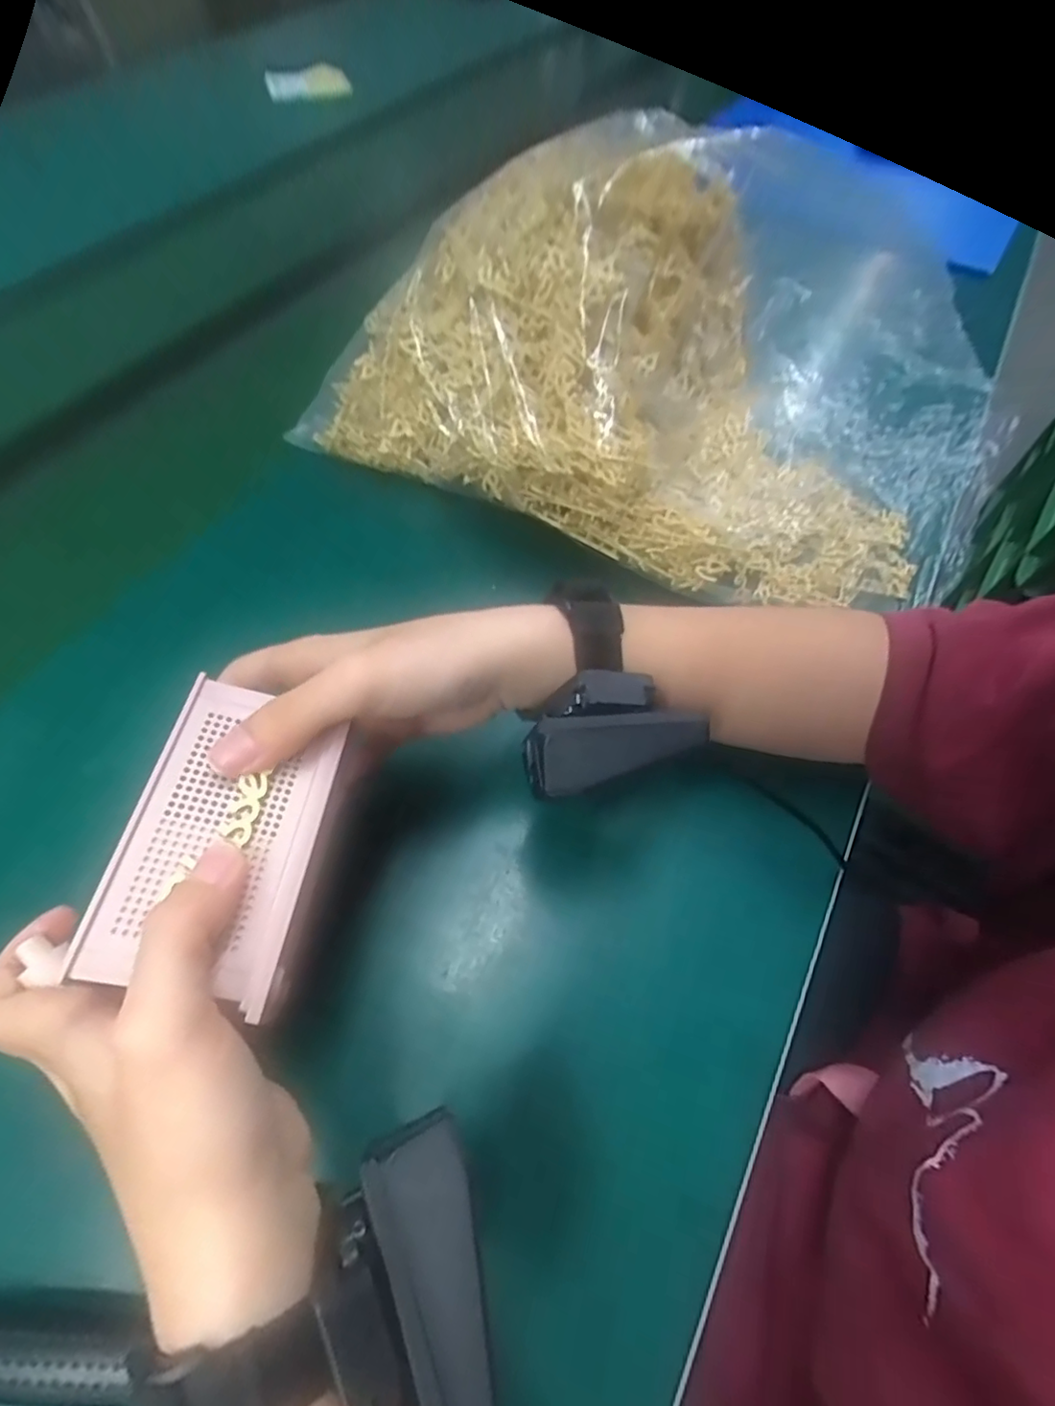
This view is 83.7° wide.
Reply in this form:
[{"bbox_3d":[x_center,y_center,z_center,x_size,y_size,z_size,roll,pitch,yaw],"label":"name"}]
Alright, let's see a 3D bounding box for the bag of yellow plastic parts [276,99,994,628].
[{"bbox_3d":[0.109,-0.239,0.401,0.434,0.148,0.310,28,63,15],"label":"bag of yellow plastic parts"}]

